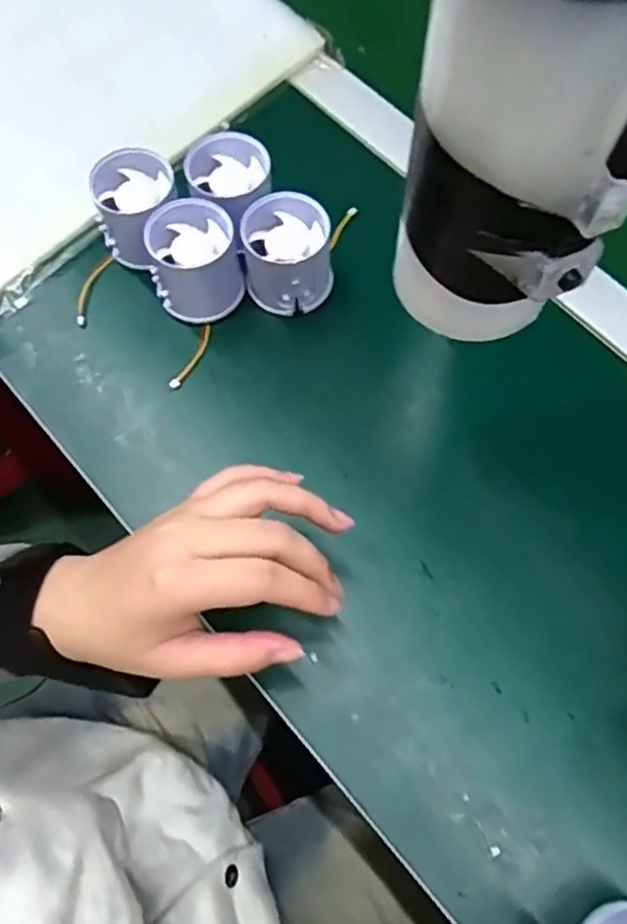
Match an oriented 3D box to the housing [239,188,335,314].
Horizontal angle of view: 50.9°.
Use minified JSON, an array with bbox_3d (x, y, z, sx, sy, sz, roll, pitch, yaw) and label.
[{"bbox_3d":[-0.016,-0.127,0.411,0.052,0.056,0.051,-6,69,-2],"label":"housing"}]

